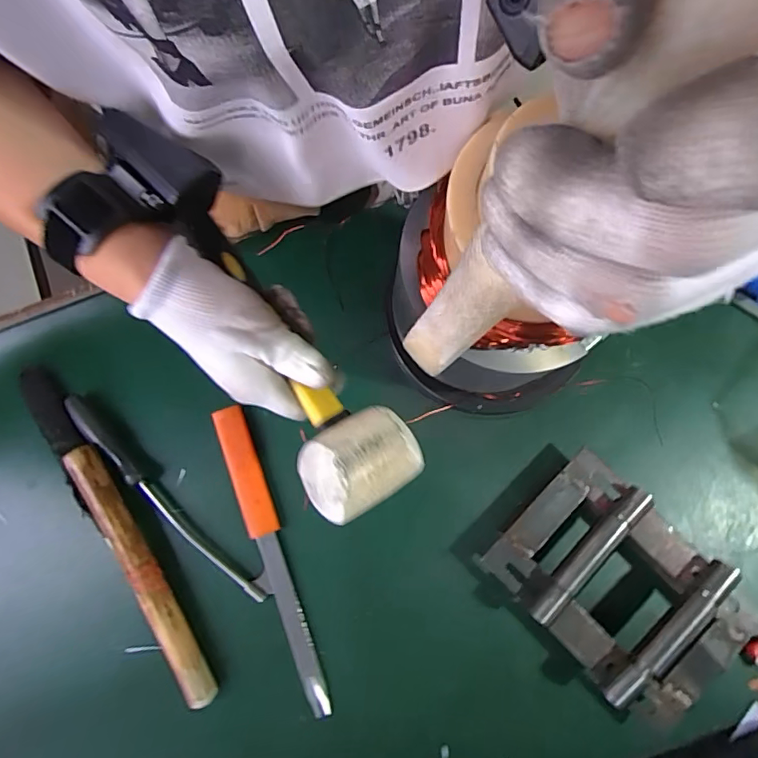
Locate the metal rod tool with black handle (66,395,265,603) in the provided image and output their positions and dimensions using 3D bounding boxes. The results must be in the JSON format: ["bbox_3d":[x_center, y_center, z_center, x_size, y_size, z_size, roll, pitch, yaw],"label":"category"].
[{"bbox_3d":[-0.192,0.103,0.427,0.246,0.017,0.019,44,83,8],"label":"metal rod tool with black handle"}]

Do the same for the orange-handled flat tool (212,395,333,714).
[{"bbox_3d":[-0.092,0.152,0.429,0.027,0.017,0.267,-21,80,-3],"label":"orange-handled flat tool"}]

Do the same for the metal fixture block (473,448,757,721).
[{"bbox_3d":[0.201,0.174,0.413,0.194,0.052,0.134,44,83,8],"label":"metal fixture block"}]

